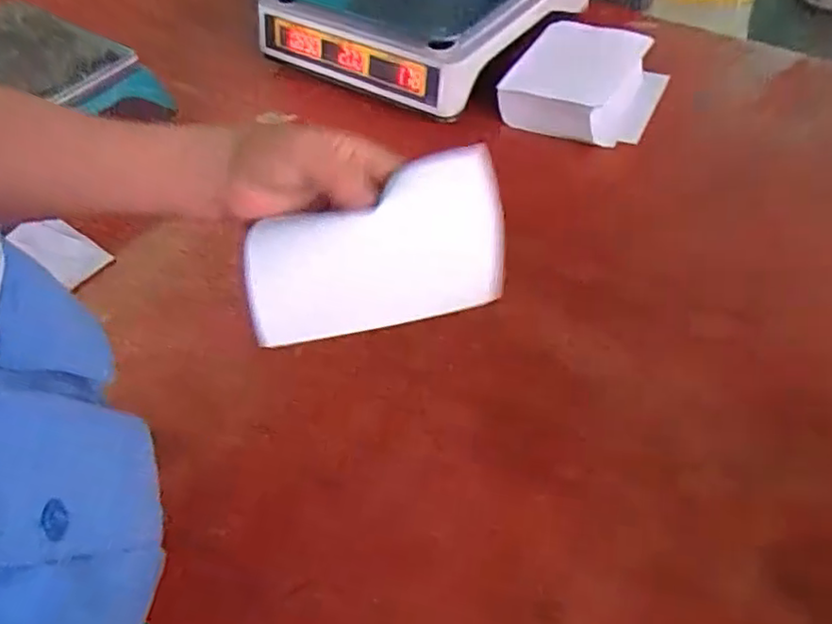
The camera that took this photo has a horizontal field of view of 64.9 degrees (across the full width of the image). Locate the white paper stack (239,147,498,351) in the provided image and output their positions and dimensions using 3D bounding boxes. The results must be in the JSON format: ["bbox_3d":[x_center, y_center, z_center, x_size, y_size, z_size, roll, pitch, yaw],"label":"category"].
[{"bbox_3d":[-0.026,-0.036,0.399,0.157,0.095,0.021,-10,20,1],"label":"white paper stack"}]

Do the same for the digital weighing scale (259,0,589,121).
[{"bbox_3d":[-0.015,-0.401,0.862,0.350,0.115,0.313,27,59,26],"label":"digital weighing scale"}]

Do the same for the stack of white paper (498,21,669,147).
[{"bbox_3d":[0.193,-0.263,0.752,0.161,0.068,0.156,16,52,19],"label":"stack of white paper"}]

